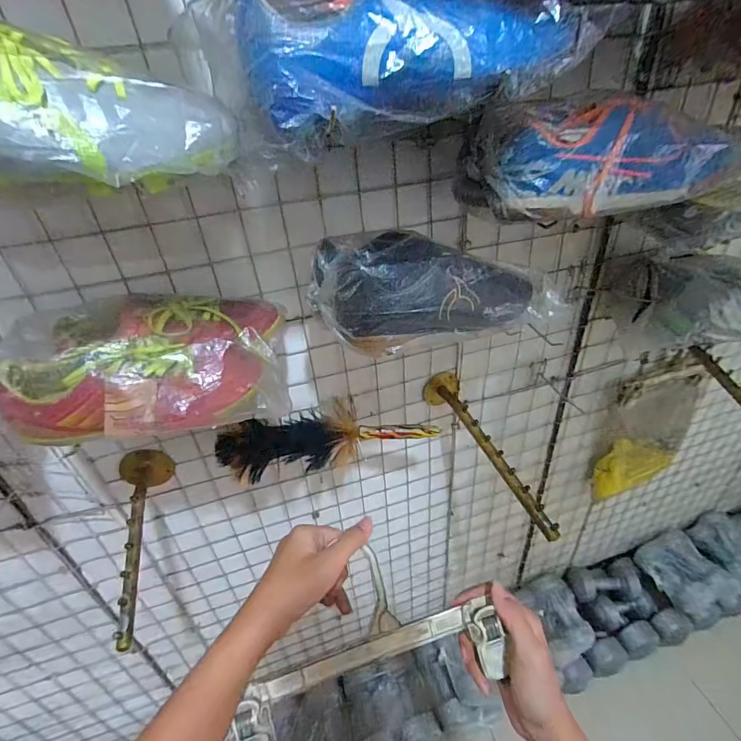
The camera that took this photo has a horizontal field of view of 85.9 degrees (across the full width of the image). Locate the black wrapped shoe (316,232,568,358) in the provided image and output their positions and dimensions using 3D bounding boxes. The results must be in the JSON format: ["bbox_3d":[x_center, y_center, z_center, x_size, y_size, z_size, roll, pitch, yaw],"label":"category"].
[{"bbox_3d":[0.067,-0.099,0.433,0.248,0.097,0.092,-11,35,-8],"label":"black wrapped shoe"}]

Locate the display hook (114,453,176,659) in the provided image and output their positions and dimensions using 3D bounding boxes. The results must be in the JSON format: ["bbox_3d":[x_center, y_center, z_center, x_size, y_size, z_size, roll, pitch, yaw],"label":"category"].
[{"bbox_3d":[-0.305,0.215,0.530,0.069,0.064,0.250,-16,36,-15],"label":"display hook"}]

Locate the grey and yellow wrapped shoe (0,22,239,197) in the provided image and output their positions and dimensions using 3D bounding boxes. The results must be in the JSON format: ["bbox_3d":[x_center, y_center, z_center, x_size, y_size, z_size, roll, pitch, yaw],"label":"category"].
[{"bbox_3d":[-0.213,-0.170,0.251,0.227,0.101,0.075,-9,35,-6],"label":"grey and yellow wrapped shoe"}]

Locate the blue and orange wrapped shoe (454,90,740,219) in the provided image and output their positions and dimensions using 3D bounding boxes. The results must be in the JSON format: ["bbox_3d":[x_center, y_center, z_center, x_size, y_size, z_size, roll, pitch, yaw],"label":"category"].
[{"bbox_3d":[0.218,-0.210,0.386,0.247,0.090,0.074,-10,35,-7],"label":"blue and orange wrapped shoe"}]

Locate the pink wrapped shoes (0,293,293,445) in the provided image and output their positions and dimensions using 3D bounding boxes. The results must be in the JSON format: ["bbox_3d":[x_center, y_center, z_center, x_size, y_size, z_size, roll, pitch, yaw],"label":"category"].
[{"bbox_3d":[-0.209,-0.011,0.405,0.231,0.100,0.150,-8,35,-5],"label":"pink wrapped shoes"}]

